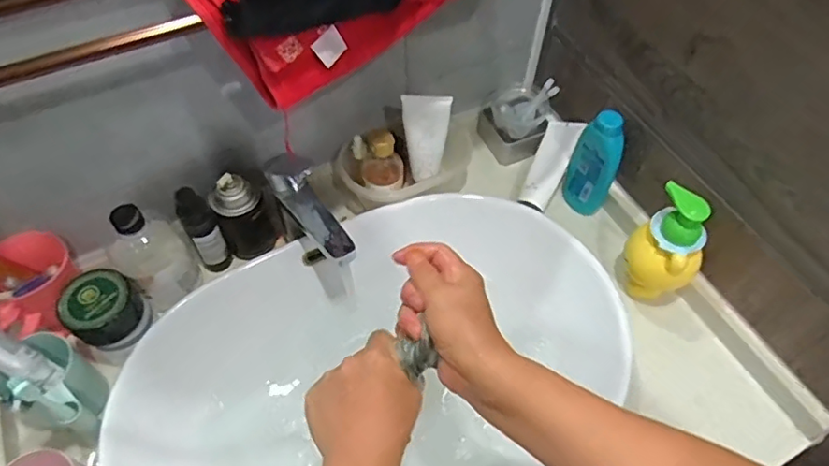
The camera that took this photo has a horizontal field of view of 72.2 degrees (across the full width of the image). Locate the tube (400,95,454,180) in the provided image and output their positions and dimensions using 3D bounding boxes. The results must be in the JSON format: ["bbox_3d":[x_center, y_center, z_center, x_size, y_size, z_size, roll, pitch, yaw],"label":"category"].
[{"bbox_3d":[0.014,-0.122,0.737,0.057,0.131,0.028,-1,56,-2],"label":"tube"}]

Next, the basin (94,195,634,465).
[{"bbox_3d":[-0.046,0.163,0.670,0.568,0.121,0.382,-17,58,-13],"label":"basin"}]

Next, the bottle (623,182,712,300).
[{"bbox_3d":[0.302,0.017,0.675,0.066,0.154,0.080,-31,62,-21],"label":"bottle"}]

